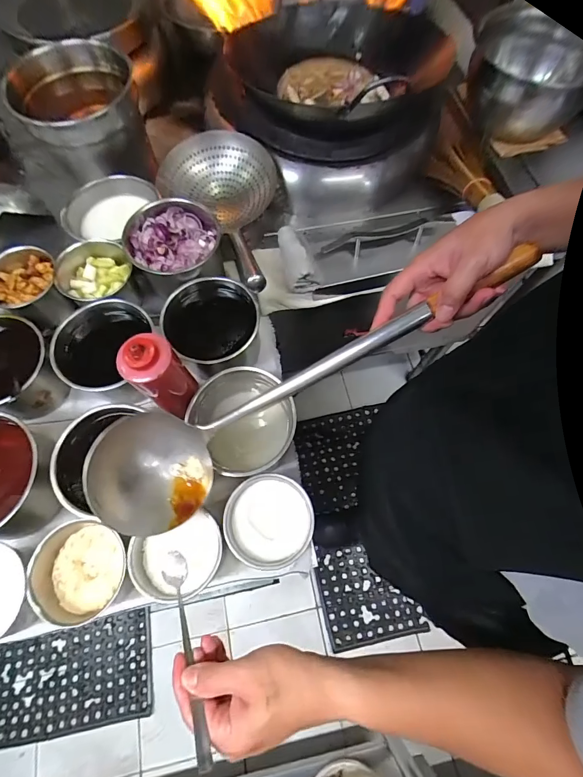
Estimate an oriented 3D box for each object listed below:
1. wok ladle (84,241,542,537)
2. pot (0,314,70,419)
[{"bbox_3d":[0.011,0.000,0.396,0.504,0.103,0.123,-30,70,12],"label":"wok ladle"},{"bbox_3d":[-0.458,-0.026,0.590,0.130,0.108,0.141,0,68,-1],"label":"pot"}]

